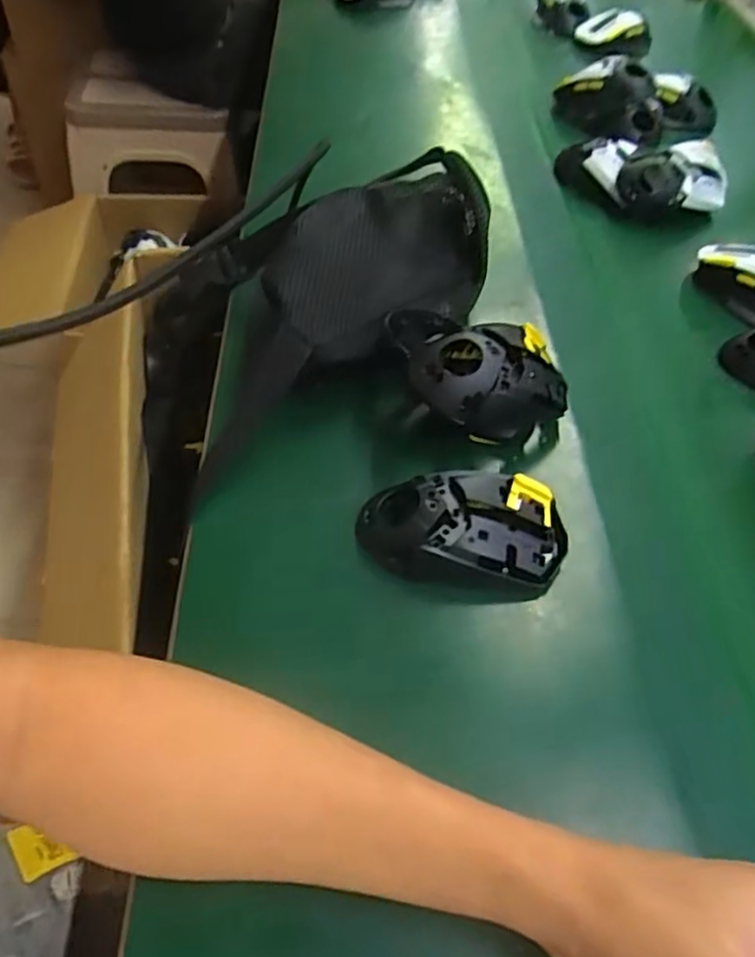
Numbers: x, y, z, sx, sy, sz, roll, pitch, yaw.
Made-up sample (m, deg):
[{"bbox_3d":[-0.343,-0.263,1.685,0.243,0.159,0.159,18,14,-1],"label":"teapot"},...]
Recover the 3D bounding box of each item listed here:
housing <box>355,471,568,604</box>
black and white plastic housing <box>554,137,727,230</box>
[{"bbox_3d":[0.050,0.029,0.396,0.121,0.037,0.066,7,51,1],"label":"housing"},{"bbox_3d":[0.250,-0.286,0.653,0.155,0.061,0.074,18,52,10],"label":"black and white plastic housing"}]

